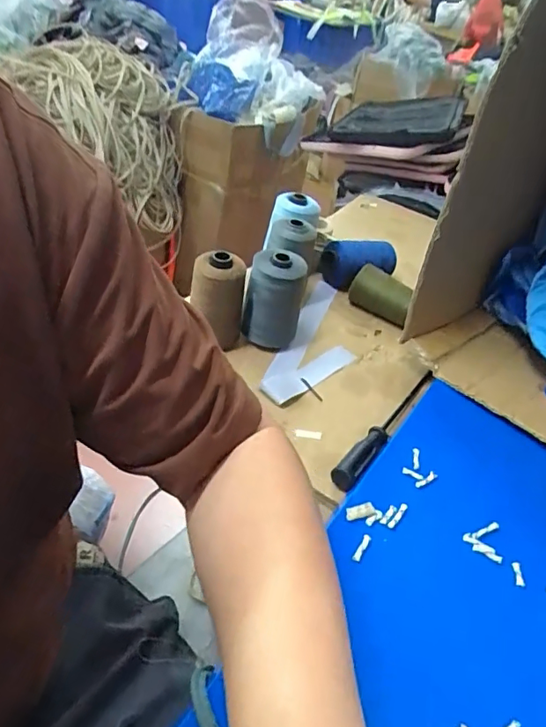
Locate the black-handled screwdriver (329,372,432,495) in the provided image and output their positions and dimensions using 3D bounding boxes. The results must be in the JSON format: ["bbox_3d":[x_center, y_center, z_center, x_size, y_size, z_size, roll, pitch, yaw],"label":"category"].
[{"bbox_3d":[0.127,0.064,0.573,0.028,0.027,0.224,25,41,23],"label":"black-handled screwdriver"}]

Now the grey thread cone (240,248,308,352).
[{"bbox_3d":[0.002,-0.075,0.629,0.065,0.114,0.058,13,38,1],"label":"grey thread cone"}]

